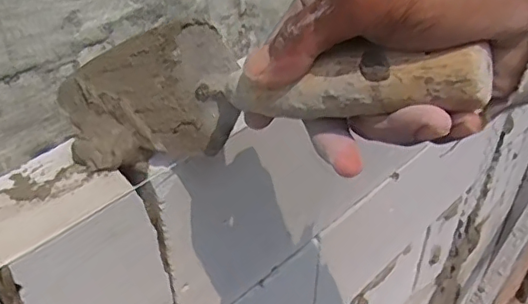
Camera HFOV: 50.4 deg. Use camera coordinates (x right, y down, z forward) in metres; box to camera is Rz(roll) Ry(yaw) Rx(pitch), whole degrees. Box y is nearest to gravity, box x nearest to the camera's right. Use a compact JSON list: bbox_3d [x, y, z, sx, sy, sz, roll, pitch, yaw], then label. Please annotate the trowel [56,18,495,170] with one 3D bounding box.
[{"bbox_3d":[-0.020,-0.030,0.310,0.270,0.073,0.065,3,33,42],"label":"trowel"}]

